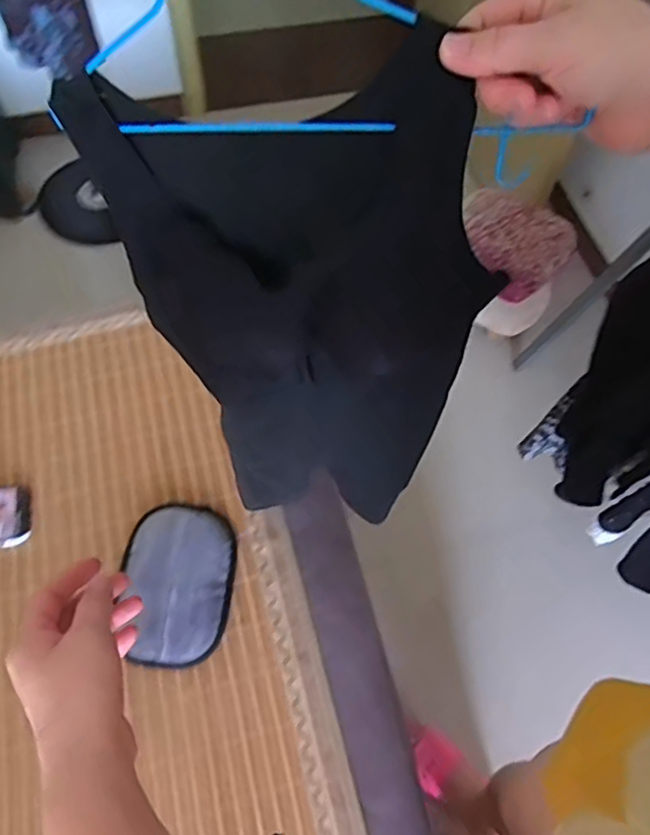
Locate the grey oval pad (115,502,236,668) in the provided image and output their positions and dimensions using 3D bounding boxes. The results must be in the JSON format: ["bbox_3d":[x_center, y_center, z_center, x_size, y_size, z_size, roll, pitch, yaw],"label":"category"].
[{"bbox_3d":[-0.189,0.209,0.811,0.139,0.038,0.205,3,63,-1],"label":"grey oval pad"}]

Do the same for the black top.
[{"bbox_3d":[-0.008,-0.052,0.575,0.300,0.509,0.037,5,55,22],"label":"black top"}]

